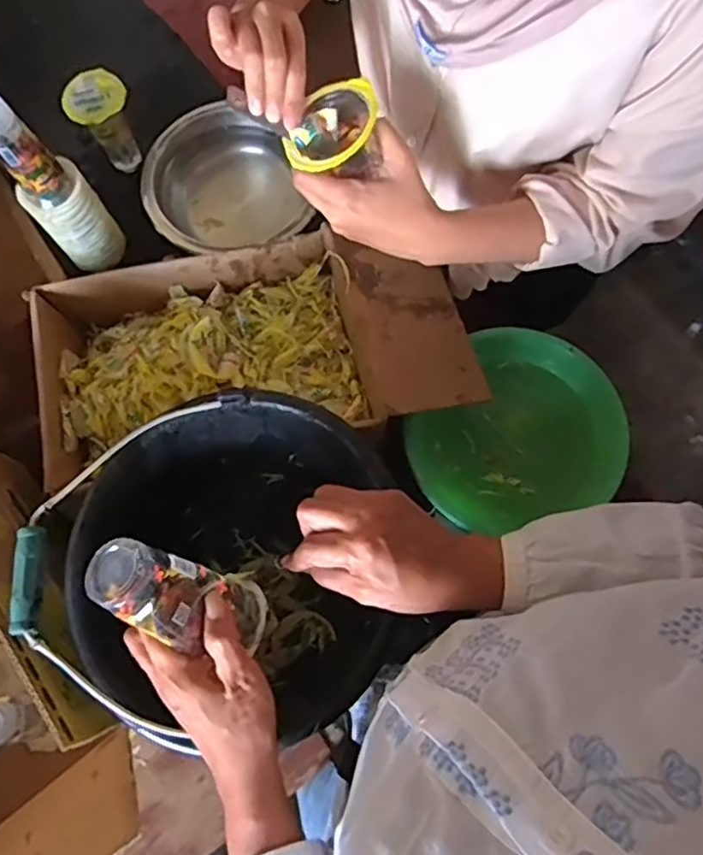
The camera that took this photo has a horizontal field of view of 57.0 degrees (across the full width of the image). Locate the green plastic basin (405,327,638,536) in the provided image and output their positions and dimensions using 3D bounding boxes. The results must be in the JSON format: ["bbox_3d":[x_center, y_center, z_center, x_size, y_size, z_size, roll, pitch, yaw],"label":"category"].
[{"bbox_3d":[0.186,0.015,0.724,0.211,0.056,0.229,0,72,1],"label":"green plastic basin"}]

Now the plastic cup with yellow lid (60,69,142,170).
[{"bbox_3d":[-0.315,-0.393,0.843,0.076,0.118,0.073,0,72,1],"label":"plastic cup with yellow lid"}]

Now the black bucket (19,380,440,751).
[{"bbox_3d":[-0.108,0.120,0.585,0.258,0.226,0.269,0,72,1],"label":"black bucket"}]

